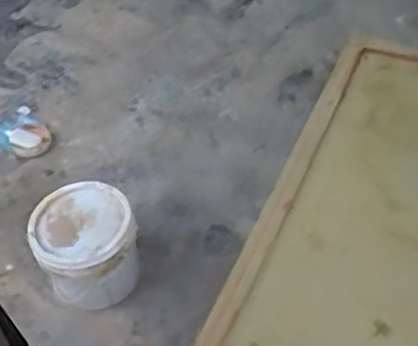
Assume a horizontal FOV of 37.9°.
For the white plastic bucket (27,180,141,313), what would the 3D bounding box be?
[{"bbox_3d":[-0.228,0.150,1.174,0.198,0.186,0.186,-3,49,3],"label":"white plastic bucket"}]

